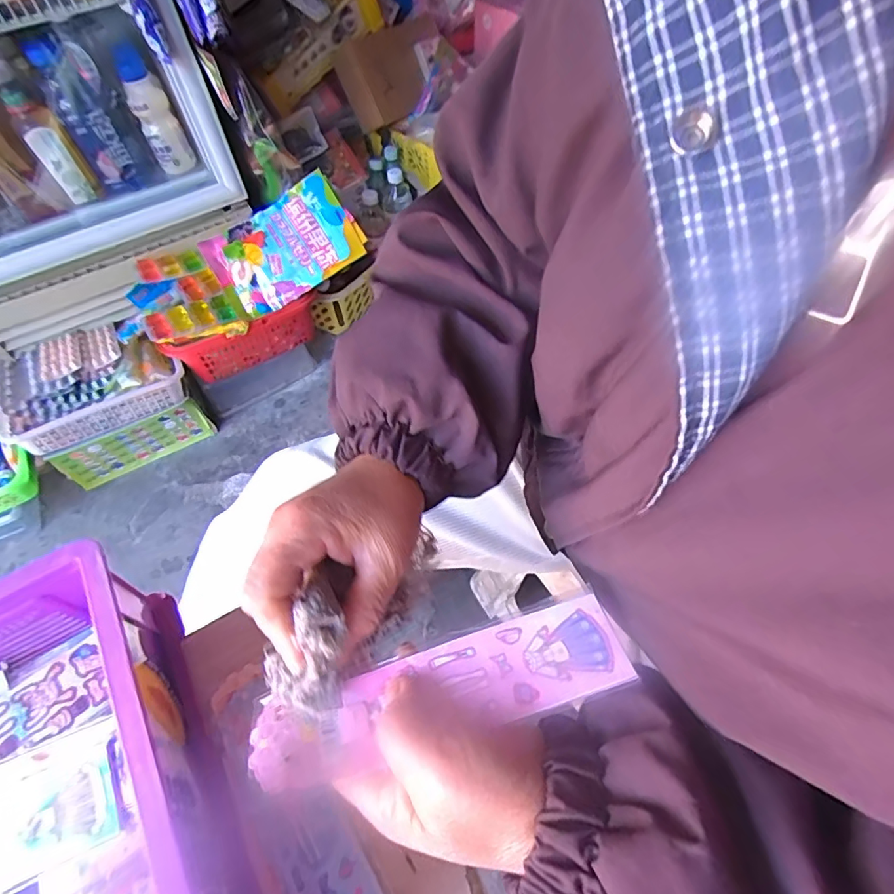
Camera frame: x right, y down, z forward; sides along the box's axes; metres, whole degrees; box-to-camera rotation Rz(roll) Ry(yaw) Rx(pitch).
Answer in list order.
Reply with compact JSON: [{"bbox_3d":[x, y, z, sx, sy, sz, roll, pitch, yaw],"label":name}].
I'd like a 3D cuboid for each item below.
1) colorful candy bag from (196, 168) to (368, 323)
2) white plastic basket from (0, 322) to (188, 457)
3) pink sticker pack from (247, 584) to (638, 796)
[{"bbox_3d":[-0.277,-0.335,0.860,0.239,0.028,0.160,-32,90,3],"label":"colorful candy bag"},{"bbox_3d":[-0.600,-0.117,0.858,0.266,0.075,0.189,-29,61,-15],"label":"white plastic basket"},{"bbox_3d":[-0.002,0.114,0.240,0.174,0.010,0.045,-17,49,-7],"label":"pink sticker pack"}]

